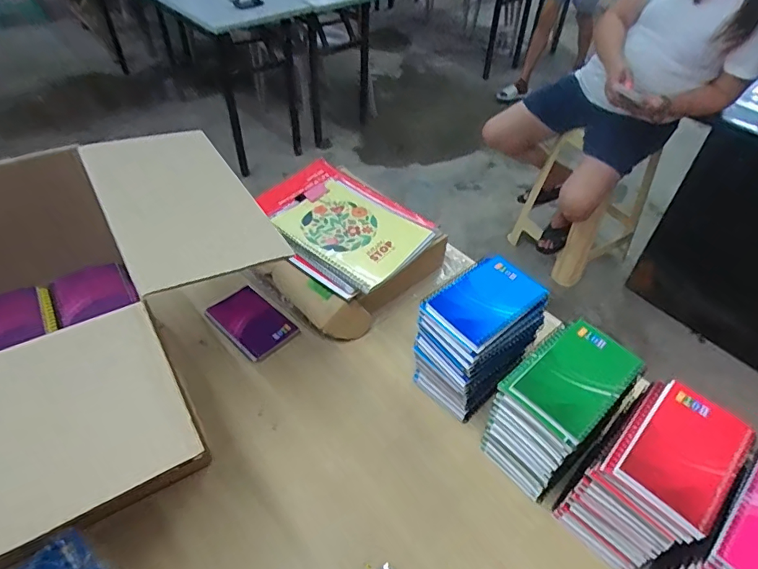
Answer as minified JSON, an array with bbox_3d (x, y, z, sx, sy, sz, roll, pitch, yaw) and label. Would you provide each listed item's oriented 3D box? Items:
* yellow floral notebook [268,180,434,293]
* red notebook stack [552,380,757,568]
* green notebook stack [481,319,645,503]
[{"bbox_3d":[-0.046,-0.083,0.751,0.210,0.024,0.160,32,52,25],"label":"yellow floral notebook"},{"bbox_3d":[0.274,0.204,0.513,0.134,0.167,0.098,-35,56,-31],"label":"red notebook stack"},{"bbox_3d":[0.196,0.152,0.568,0.132,0.185,0.093,-33,55,-29],"label":"green notebook stack"}]

